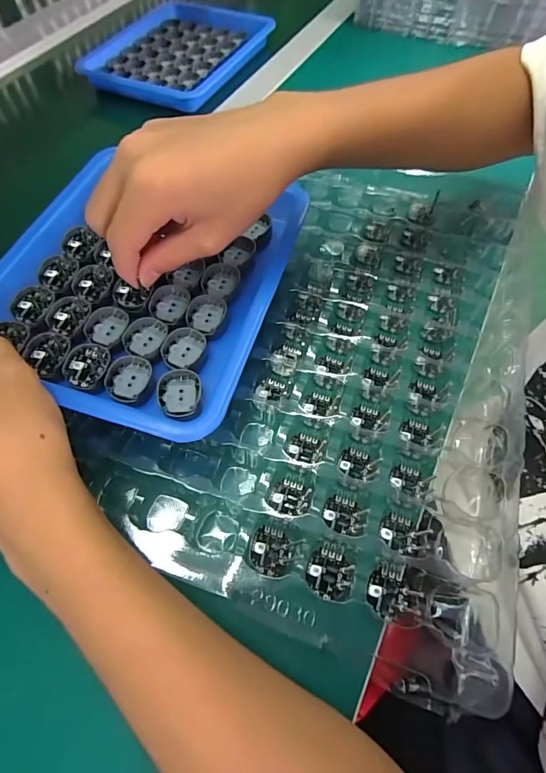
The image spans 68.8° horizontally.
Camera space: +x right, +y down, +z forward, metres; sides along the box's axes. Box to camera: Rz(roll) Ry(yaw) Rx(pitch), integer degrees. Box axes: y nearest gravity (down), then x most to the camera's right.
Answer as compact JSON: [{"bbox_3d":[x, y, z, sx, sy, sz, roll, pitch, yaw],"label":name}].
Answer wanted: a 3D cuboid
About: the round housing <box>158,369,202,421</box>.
[{"bbox_3d":[-0.055,0.004,0.232,0.024,0.009,0.033,-4,61,0],"label":"round housing"}]

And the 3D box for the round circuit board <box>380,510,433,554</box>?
[{"bbox_3d":[0.074,0.081,0.223,0.027,0.007,0.023,4,61,4],"label":"round circuit board"}]

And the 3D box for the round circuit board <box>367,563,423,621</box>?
[{"bbox_3d":[0.062,0.107,0.205,0.025,0.008,0.025,-1,61,2],"label":"round circuit board"}]

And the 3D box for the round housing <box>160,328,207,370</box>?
[{"bbox_3d":[-0.056,-0.024,0.248,0.026,0.006,0.026,-1,61,2],"label":"round housing"}]

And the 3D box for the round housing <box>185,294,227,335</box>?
[{"bbox_3d":[-0.044,-0.048,0.261,0.024,0.006,0.029,19,63,12],"label":"round housing"}]

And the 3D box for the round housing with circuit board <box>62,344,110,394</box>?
[{"bbox_3d":[-0.111,-0.012,0.237,0.023,0.010,0.033,-1,61,1],"label":"round housing with circuit board"}]

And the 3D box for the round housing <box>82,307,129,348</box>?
[{"bbox_3d":[-0.107,-0.038,0.254,0.023,0.008,0.027,3,61,4],"label":"round housing"}]

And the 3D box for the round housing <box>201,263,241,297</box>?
[{"bbox_3d":[-0.036,-0.074,0.275,0.025,0.008,0.028,0,61,2],"label":"round housing"}]

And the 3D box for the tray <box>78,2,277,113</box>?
[{"bbox_3d":[-0.114,-0.423,0.502,0.190,0.020,0.218,19,63,12],"label":"tray"}]

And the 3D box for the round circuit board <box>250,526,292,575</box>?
[{"bbox_3d":[-0.001,0.089,0.215,0.024,0.004,0.024,17,56,-27],"label":"round circuit board"}]

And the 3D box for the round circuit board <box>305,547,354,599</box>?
[{"bbox_3d":[0.030,0.100,0.213,0.024,0.004,0.023,-1,61,2],"label":"round circuit board"}]

